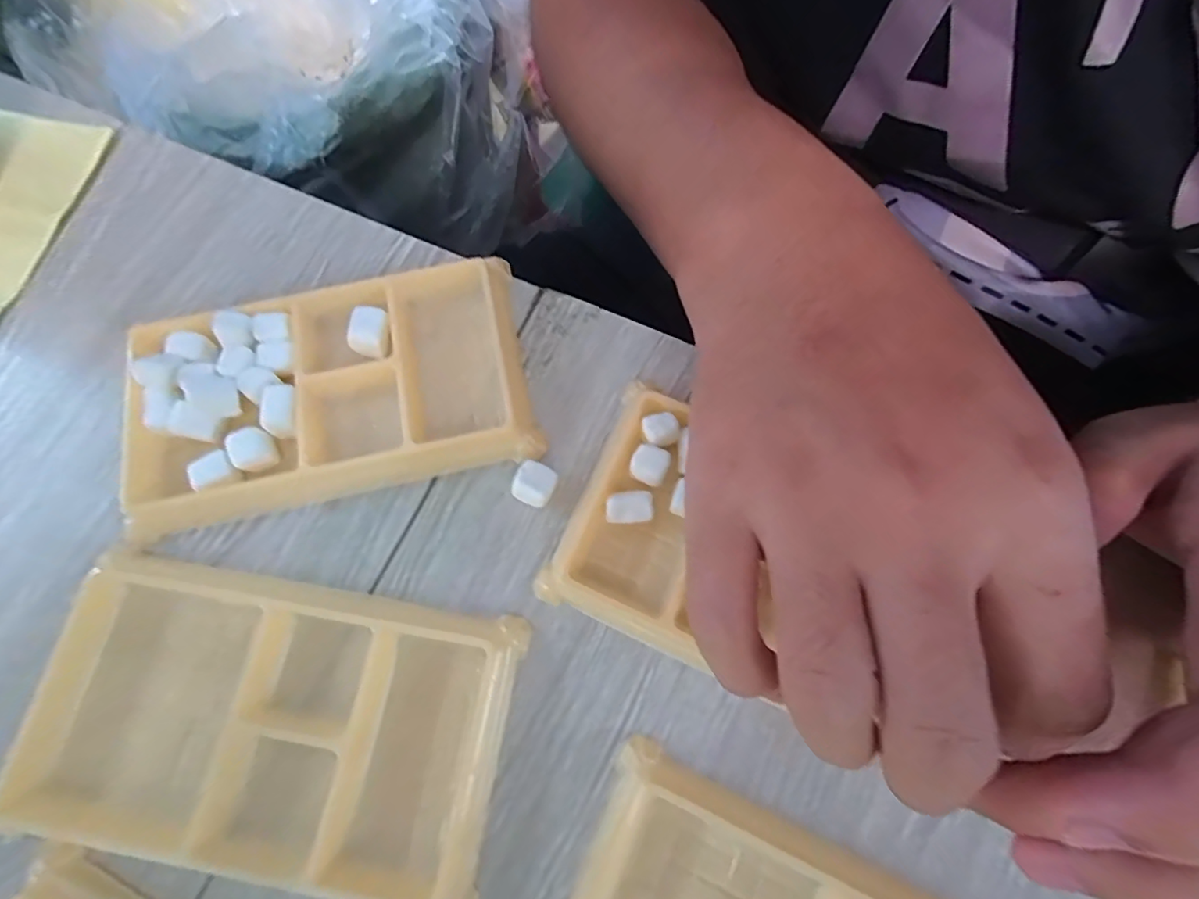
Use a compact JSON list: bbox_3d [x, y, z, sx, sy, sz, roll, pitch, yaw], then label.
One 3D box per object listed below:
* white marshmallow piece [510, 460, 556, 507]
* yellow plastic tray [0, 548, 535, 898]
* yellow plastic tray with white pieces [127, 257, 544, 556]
[{"bbox_3d":[-0.021,0.012,0.175,0.013,0.013,0.014,20,73,6],"label":"white marshmallow piece"},{"bbox_3d":[-0.094,0.078,0.155,0.132,0.012,0.073,10,73,4],"label":"yellow plastic tray"},{"bbox_3d":[-0.092,-0.020,0.185,0.131,0.015,0.074,-13,73,-3],"label":"yellow plastic tray with white pieces"}]

